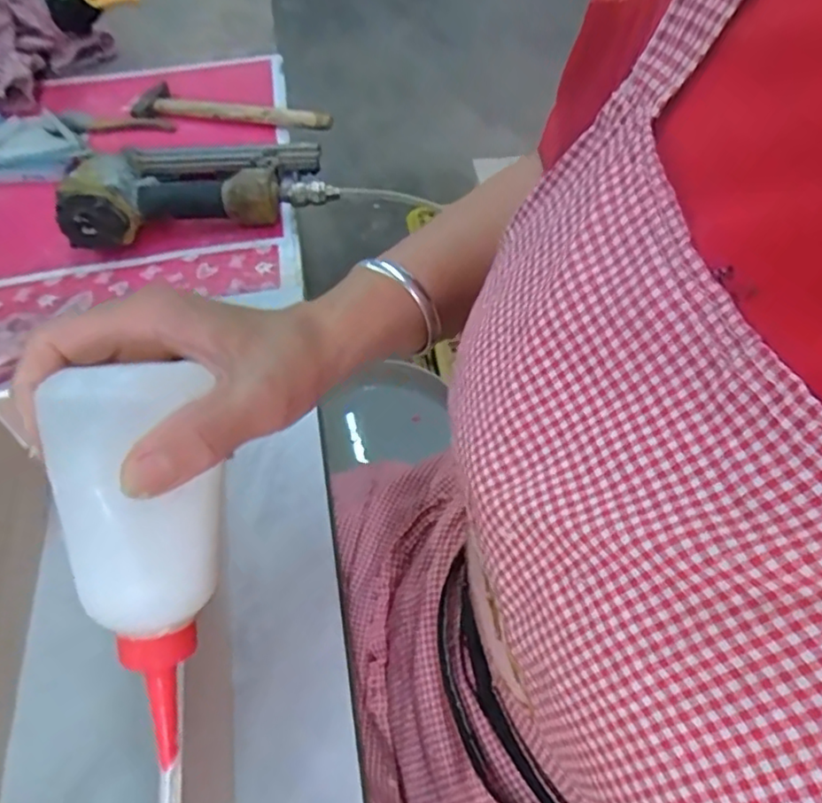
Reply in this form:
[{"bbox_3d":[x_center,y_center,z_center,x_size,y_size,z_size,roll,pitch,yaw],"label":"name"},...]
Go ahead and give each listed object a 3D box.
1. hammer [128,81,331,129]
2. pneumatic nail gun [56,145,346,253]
[{"bbox_3d":[-0.209,-0.351,0.760,0.239,0.021,0.076,4,51,5],"label":"hammer"},{"bbox_3d":[-0.209,-0.222,0.638,0.245,0.071,0.146,-9,51,-6],"label":"pneumatic nail gun"}]

